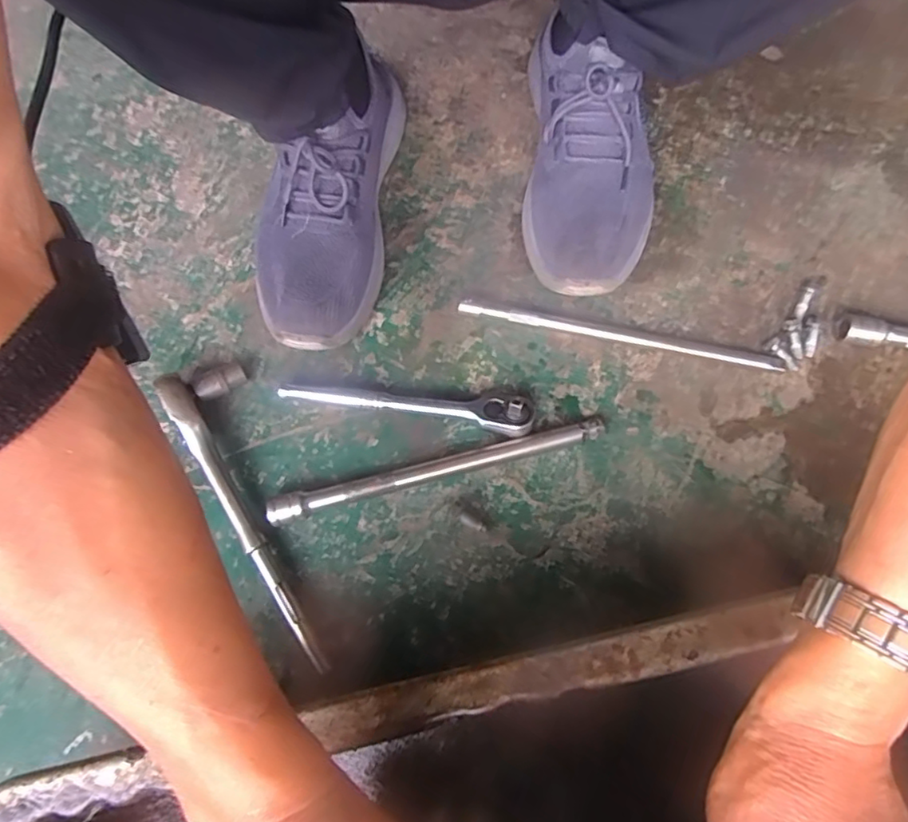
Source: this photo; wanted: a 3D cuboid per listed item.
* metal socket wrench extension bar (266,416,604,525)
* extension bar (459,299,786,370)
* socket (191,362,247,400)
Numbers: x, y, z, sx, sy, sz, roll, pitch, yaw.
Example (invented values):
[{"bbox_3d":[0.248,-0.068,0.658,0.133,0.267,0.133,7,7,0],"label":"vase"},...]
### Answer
[{"bbox_3d":[-0.011,0.042,0.425,0.250,0.018,0.018,-15,72,-2],"label":"metal socket wrench extension bar"},{"bbox_3d":[0.128,-0.062,0.454,0.247,0.016,0.015,11,73,6],"label":"extension bar"},{"bbox_3d":[-0.181,-0.023,0.448,0.037,0.020,0.022,-19,73,-4],"label":"socket"}]

